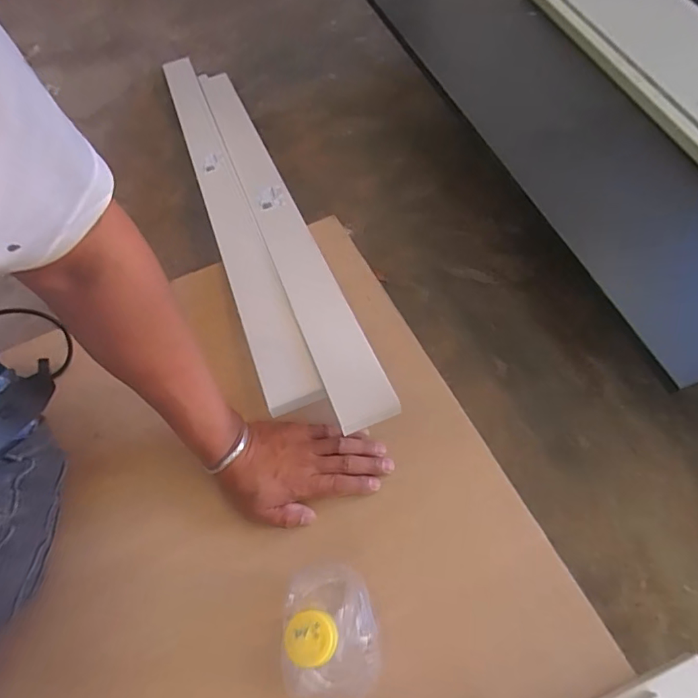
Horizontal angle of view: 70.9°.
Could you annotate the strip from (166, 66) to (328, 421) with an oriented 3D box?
[{"bbox_3d":[-0.201,-0.256,0.750,0.060,0.015,0.861,-24,54,-2],"label":"strip"}]

